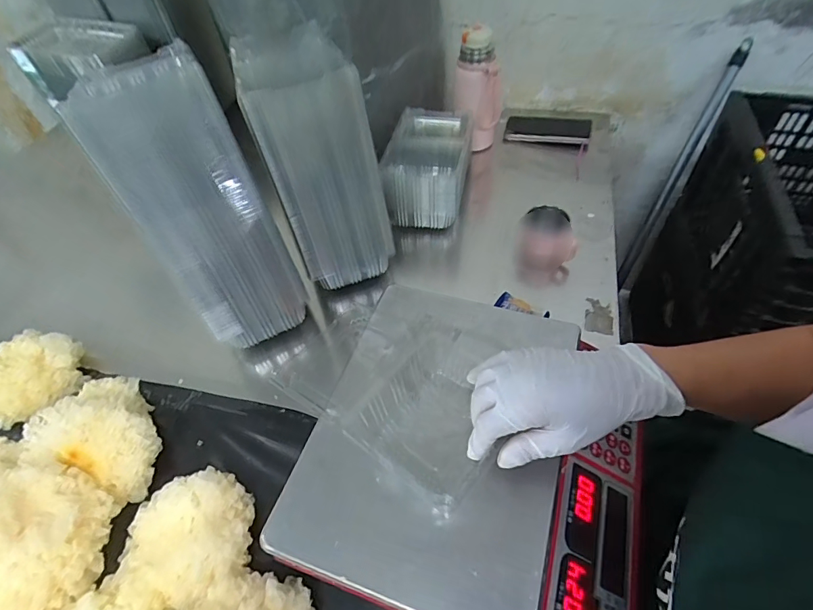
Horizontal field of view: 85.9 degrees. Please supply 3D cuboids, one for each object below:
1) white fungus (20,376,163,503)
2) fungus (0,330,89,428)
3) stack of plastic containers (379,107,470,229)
[{"bbox_3d":[-0.342,0.144,0.506,0.141,0.076,0.125,11,53,14],"label":"white fungus"},{"bbox_3d":[-0.493,0.094,0.572,0.110,0.050,0.123,21,56,21],"label":"fungus"},{"bbox_3d":[0.034,-0.236,0.734,0.139,0.102,0.207,3,51,8],"label":"stack of plastic containers"}]

